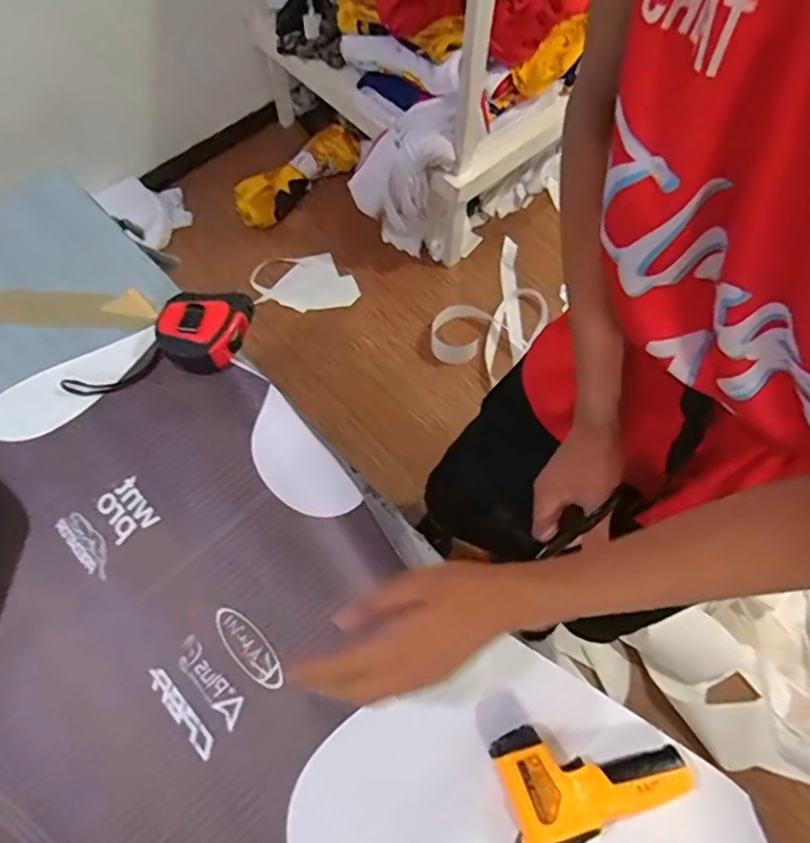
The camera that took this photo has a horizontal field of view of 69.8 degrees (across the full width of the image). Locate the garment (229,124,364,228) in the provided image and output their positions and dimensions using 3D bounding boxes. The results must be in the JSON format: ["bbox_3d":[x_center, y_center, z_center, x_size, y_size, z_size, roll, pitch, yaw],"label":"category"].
[{"bbox_3d":[-0.301,-0.682,1.629,0.390,0.111,0.134,-38,72,-17],"label":"garment"}]

